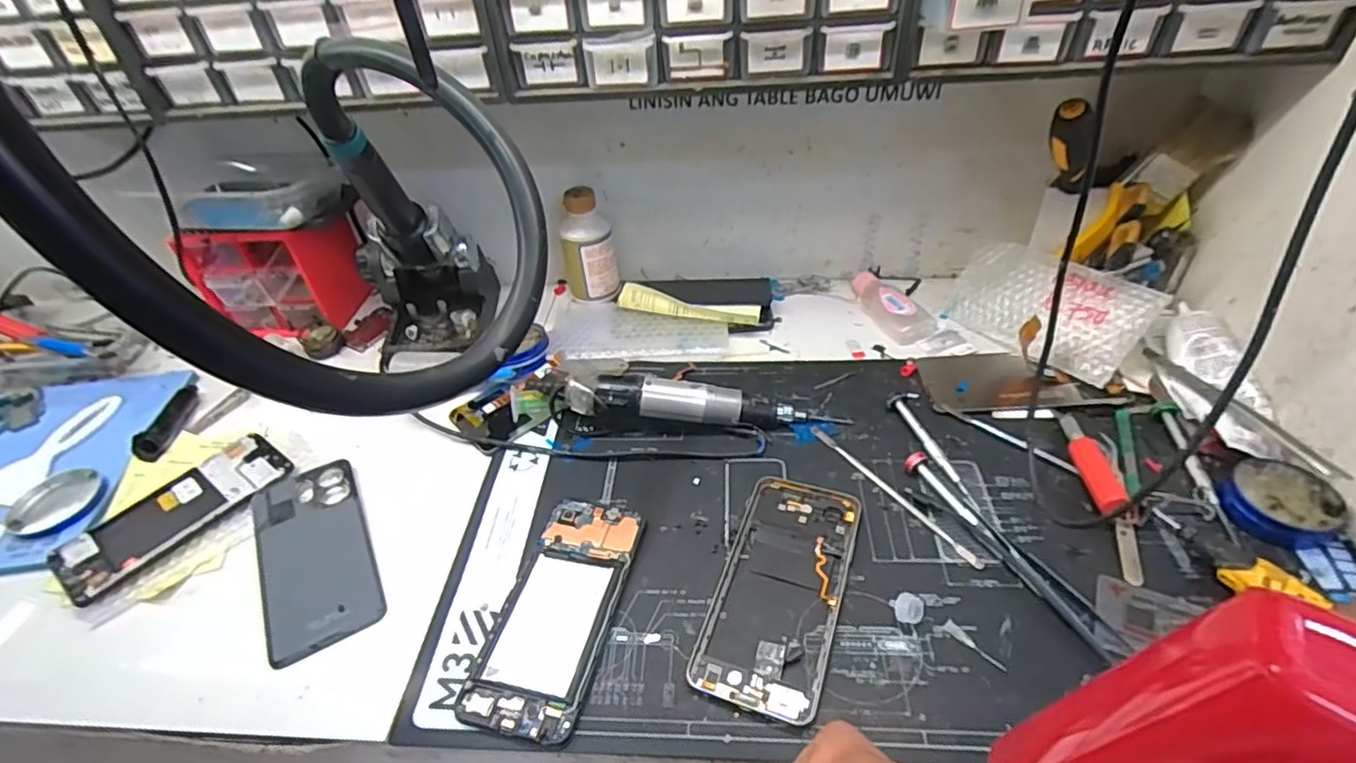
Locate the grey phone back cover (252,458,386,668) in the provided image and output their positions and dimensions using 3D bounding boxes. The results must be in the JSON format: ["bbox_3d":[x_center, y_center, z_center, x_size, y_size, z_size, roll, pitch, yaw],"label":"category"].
[{"bbox_3d":[-0.270,0.126,0.474,0.076,0.011,0.164,-23,52,-18],"label":"grey phone back cover"}]

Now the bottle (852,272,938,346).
[{"bbox_3d":[0.207,-0.075,0.636,0.043,0.023,0.102,-22,44,-18],"label":"bottle"}]

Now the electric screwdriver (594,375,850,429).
[{"bbox_3d":[0.036,0.020,0.527,0.201,0.024,0.023,8,42,-4],"label":"electric screwdriver"}]

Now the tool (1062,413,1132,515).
[{"bbox_3d":[0.303,0.056,0.466,0.022,0.016,0.105,3,42,9],"label":"tool"}]

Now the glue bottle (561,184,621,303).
[{"bbox_3d":[-0.094,-0.141,0.656,0.050,0.114,0.043,-18,43,-13],"label":"glue bottle"}]

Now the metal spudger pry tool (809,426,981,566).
[{"bbox_3d":[0.158,0.082,0.477,0.008,0.004,0.161,-27,46,-22],"label":"metal spudger pry tool"}]

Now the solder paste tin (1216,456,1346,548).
[{"bbox_3d":[0.410,0.083,0.432,0.059,0.022,0.062,-3,42,3],"label":"solder paste tin"}]

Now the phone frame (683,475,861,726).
[{"bbox_3d":[0.069,0.134,0.424,0.078,0.007,0.167,12,45,18],"label":"phone frame"}]

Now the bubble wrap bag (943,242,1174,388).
[{"bbox_3d":[0.328,-0.070,0.576,0.091,0.019,0.166,-57,43,9],"label":"bubble wrap bag"}]

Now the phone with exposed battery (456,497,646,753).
[{"bbox_3d":[-0.077,0.148,0.421,0.072,0.008,0.164,8,43,14],"label":"phone with exposed battery"}]

